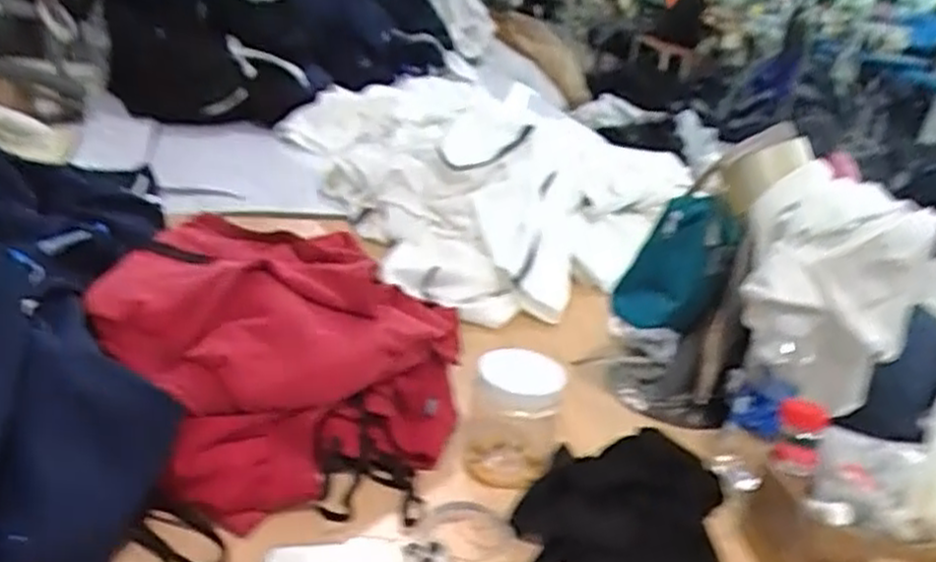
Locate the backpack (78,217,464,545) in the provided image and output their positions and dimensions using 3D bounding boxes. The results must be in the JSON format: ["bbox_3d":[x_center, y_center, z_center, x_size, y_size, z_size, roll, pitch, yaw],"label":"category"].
[{"bbox_3d":[-0.216,0.072,0.896,0.360,0.174,0.400,-13,33,-39],"label":"backpack"}]

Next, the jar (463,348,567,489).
[{"bbox_3d":[0.053,0.146,0.888,0.101,0.123,0.124,10,25,1],"label":"jar"}]

